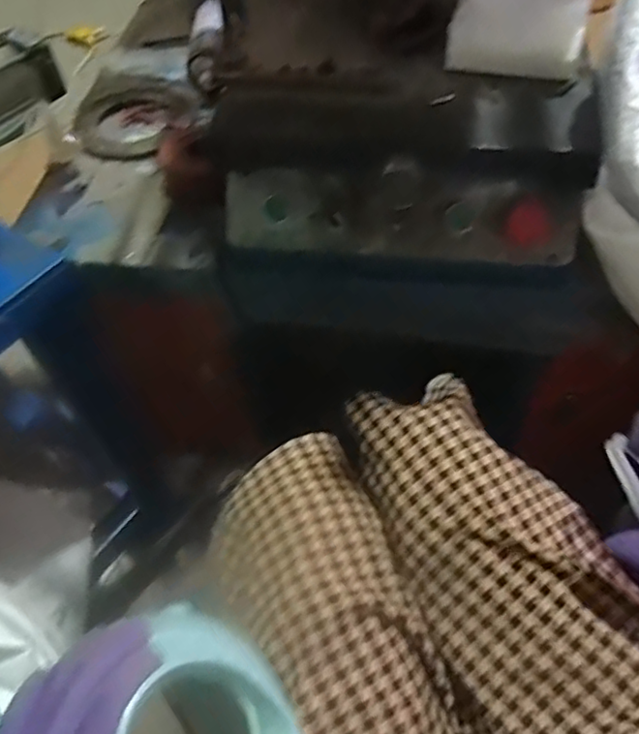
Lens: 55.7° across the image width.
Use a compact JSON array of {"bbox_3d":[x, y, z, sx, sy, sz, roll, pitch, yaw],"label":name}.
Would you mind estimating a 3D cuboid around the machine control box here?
[{"bbox_3d":[0.072,-0.193,0.590,0.353,0.139,0.114,3,54,4],"label":"machine control box"}]

